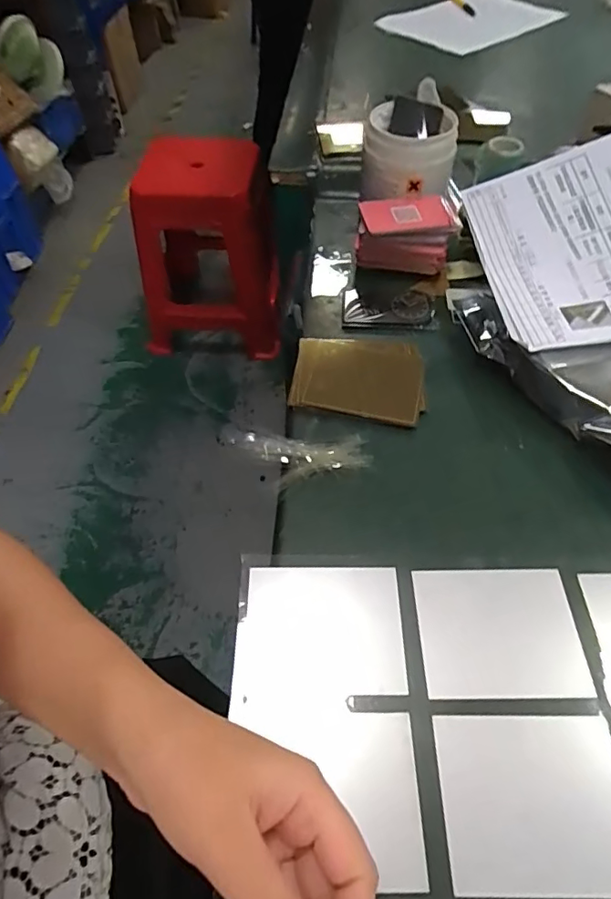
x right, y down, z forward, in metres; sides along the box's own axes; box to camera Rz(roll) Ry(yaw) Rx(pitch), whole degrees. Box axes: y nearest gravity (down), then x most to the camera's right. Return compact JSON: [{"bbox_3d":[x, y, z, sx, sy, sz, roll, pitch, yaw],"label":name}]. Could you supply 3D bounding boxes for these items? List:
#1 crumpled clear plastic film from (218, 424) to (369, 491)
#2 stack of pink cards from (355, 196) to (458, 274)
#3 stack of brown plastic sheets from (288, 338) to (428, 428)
[{"bbox_3d":[-0.010,0.005,0.396,0.117,0.008,0.049,3,55,3],"label":"crumpled clear plastic film"},{"bbox_3d":[0.099,-0.219,0.517,0.093,0.052,0.062,2,55,3],"label":"stack of pink cards"},{"bbox_3d":[0.046,-0.064,0.443,0.112,0.009,0.094,4,57,3],"label":"stack of brown plastic sheets"}]

